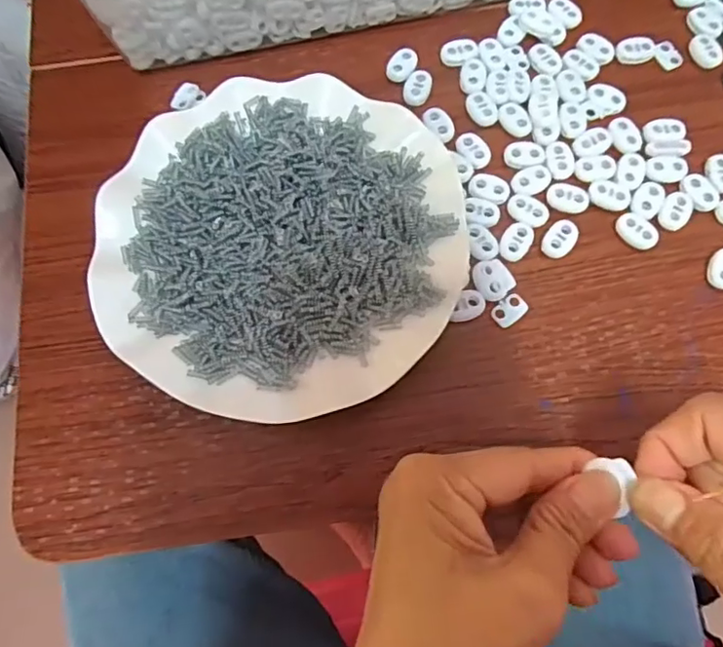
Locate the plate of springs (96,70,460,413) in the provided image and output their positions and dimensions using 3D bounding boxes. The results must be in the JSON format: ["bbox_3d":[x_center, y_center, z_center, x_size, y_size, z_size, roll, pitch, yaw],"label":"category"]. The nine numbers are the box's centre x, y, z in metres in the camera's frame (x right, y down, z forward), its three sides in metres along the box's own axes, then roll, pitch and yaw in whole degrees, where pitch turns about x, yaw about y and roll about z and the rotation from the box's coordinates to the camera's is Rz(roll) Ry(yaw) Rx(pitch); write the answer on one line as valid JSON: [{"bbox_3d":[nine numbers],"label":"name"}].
[{"bbox_3d":[-0.042,-0.043,0.294,0.180,0.021,0.179,0,74,1],"label":"plate of springs"}]

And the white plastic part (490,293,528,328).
[{"bbox_3d":[0.078,-0.007,0.293,0.018,0.004,0.013,-34,76,-8],"label":"white plastic part"}]

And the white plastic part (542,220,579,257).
[{"bbox_3d":[0.107,-0.046,0.302,0.015,0.005,0.022,40,79,12],"label":"white plastic part"}]

